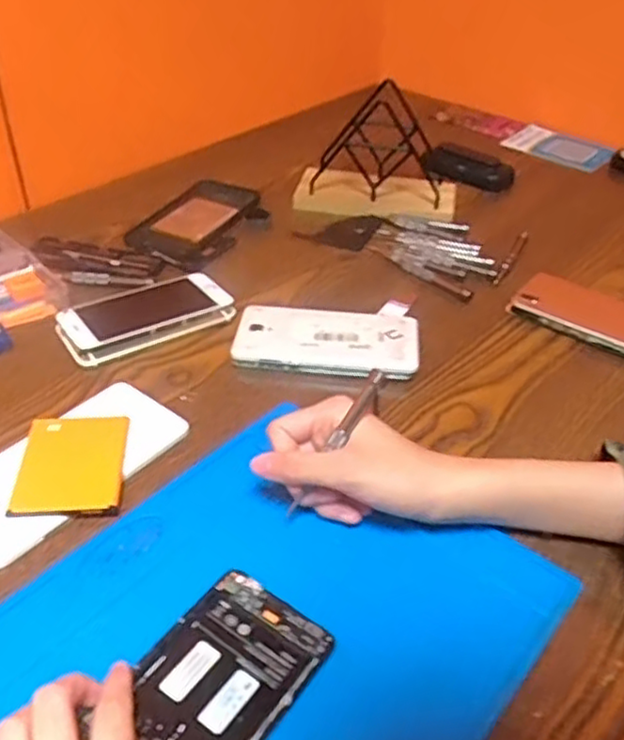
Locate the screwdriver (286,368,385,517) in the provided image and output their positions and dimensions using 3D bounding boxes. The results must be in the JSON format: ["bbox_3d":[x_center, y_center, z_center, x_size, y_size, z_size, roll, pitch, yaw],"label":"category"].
[{"bbox_3d":[0.013,0.045,0.408,0.012,0.108,0.009,14,24,-45],"label":"screwdriver"}]

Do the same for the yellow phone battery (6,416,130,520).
[{"bbox_3d":[-0.151,0.060,0.445,0.064,0.010,0.081,-2,40,-5],"label":"yellow phone battery"}]

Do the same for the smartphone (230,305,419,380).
[{"bbox_3d":[0.011,-0.024,0.557,0.142,0.017,0.073,6,39,4],"label":"smartphone"}]

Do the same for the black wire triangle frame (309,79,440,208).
[{"bbox_3d":[0.069,-0.241,0.743,0.134,0.118,0.095,4,39,1],"label":"black wire triangle frame"}]

